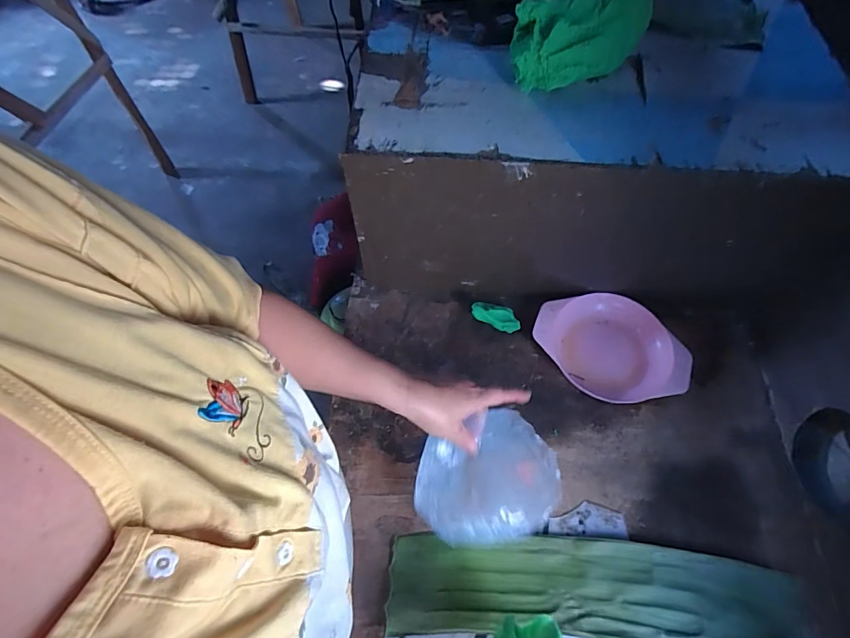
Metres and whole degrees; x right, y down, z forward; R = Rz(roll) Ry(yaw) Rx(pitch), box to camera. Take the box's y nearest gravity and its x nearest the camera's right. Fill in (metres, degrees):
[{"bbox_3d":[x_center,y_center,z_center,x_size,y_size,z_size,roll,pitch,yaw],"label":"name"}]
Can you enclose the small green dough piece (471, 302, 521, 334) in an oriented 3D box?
[{"bbox_3d":[0.095,-0.005,0.580,0.066,0.017,0.029,21,64,10],"label":"small green dough piece"}]

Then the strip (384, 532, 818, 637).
[{"bbox_3d":[0.172,0.284,0.445,0.414,0.015,0.103,4,62,1],"label":"strip"}]

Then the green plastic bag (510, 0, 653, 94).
[{"bbox_3d":[0.147,-0.280,0.430,0.125,0.078,0.075,-24,65,-13],"label":"green plastic bag"}]

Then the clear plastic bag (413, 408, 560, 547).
[{"bbox_3d":[0.064,0.168,0.462,0.144,0.021,0.127,-6,82,3],"label":"clear plastic bag"}]

